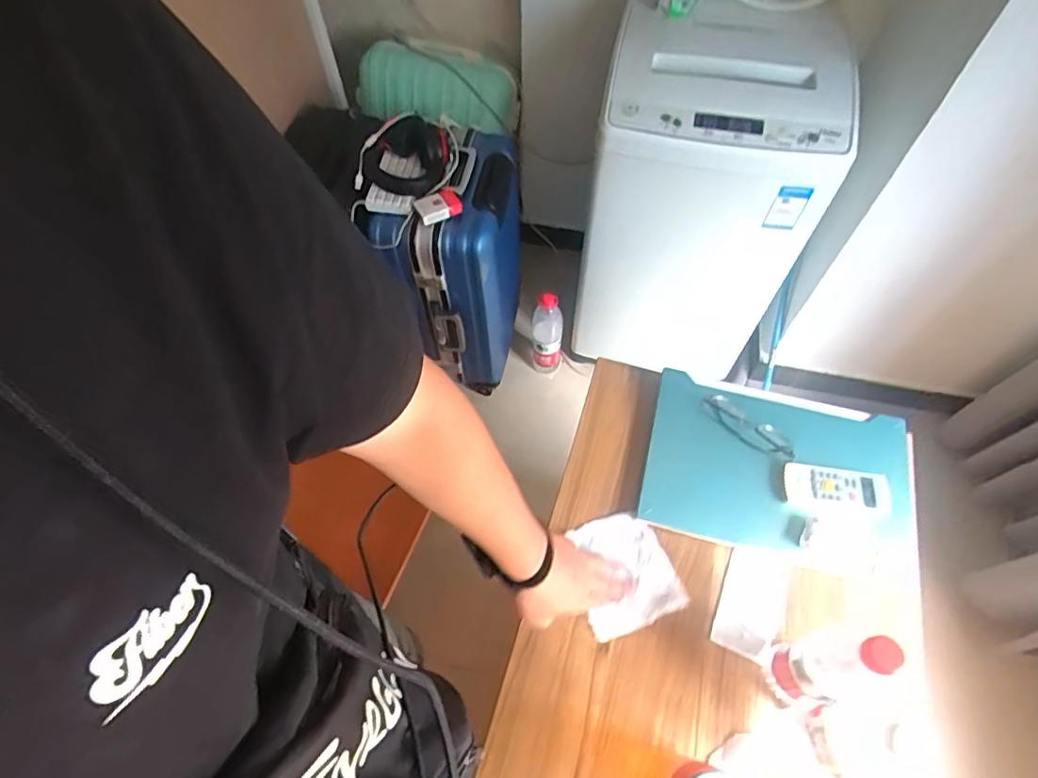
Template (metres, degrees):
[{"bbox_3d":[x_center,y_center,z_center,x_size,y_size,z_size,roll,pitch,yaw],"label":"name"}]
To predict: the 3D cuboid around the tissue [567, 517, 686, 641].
[{"bbox_3d":[0.138,0.242,0.733,0.126,0.012,0.143,-16,60,-9],"label":"tissue"}]

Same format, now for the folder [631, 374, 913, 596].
[{"bbox_3d":[0.358,0.111,0.768,0.351,0.032,0.244,14,60,9],"label":"folder"}]

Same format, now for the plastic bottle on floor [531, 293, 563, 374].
[{"bbox_3d":[0.083,-0.161,1.651,0.094,0.313,0.096,5,59,4],"label":"plastic bottle on floor"}]

